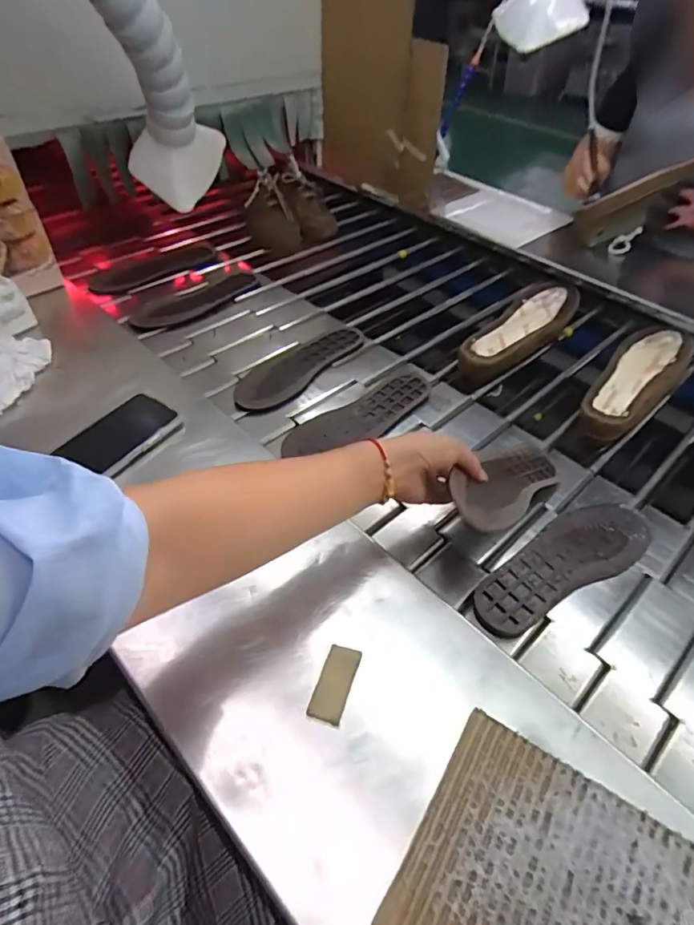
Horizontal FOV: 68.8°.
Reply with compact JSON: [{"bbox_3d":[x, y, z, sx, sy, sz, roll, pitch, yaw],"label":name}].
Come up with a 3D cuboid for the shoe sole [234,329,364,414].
[{"bbox_3d":[-0.073,-0.151,0.784,0.091,0.011,0.254,29,51,24],"label":"shoe sole"}]

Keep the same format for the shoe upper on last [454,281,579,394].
[{"bbox_3d":[0.276,-0.205,0.821,0.281,0.078,0.088,-40,57,-20],"label":"shoe upper on last"}]

